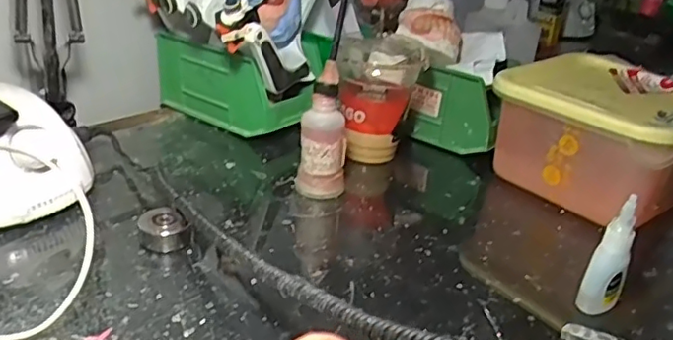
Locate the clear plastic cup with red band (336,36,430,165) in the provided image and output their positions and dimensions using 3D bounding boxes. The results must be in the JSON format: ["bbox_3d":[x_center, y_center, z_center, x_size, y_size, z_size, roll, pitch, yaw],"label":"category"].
[{"bbox_3d":[0.044,-0.071,0.614,0.080,0.114,0.080,8,26,6],"label":"clear plastic cup with red band"}]

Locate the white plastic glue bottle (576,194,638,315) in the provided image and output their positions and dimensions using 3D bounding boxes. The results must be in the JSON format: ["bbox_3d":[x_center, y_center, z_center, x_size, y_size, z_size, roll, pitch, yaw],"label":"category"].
[{"bbox_3d":[0.183,0.058,0.405,0.022,0.086,0.023,22,30,32],"label":"white plastic glue bottle"}]

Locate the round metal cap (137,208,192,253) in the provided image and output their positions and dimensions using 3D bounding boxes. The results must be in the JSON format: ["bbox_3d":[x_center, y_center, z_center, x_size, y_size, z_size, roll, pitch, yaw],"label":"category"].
[{"bbox_3d":[-0.129,0.045,0.454,0.034,0.021,0.034,4,26,-2],"label":"round metal cap"}]

